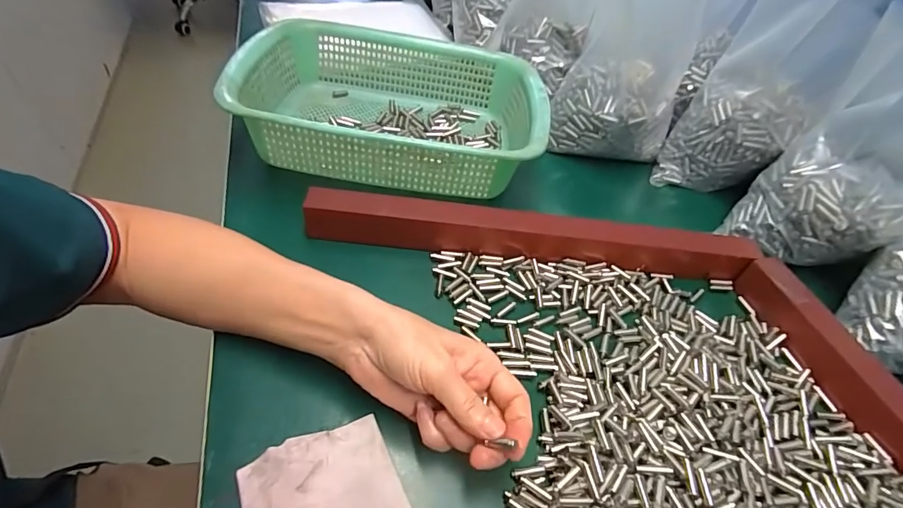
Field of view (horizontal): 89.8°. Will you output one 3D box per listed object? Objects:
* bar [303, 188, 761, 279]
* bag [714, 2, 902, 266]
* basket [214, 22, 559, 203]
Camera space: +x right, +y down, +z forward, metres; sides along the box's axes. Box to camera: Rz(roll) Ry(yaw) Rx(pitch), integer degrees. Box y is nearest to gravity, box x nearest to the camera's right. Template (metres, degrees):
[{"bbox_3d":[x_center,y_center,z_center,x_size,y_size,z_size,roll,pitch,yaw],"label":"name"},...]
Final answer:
[{"bbox_3d":[0.071,-0.018,0.404,0.388,0.041,0.027,5,49,-2],"label":"bar"},{"bbox_3d":[0.357,-0.074,0.390,0.128,0.185,0.089,35,55,22],"label":"bag"},{"bbox_3d":[-0.055,-0.155,0.479,0.295,0.087,0.222,4,49,-3],"label":"basket"}]

